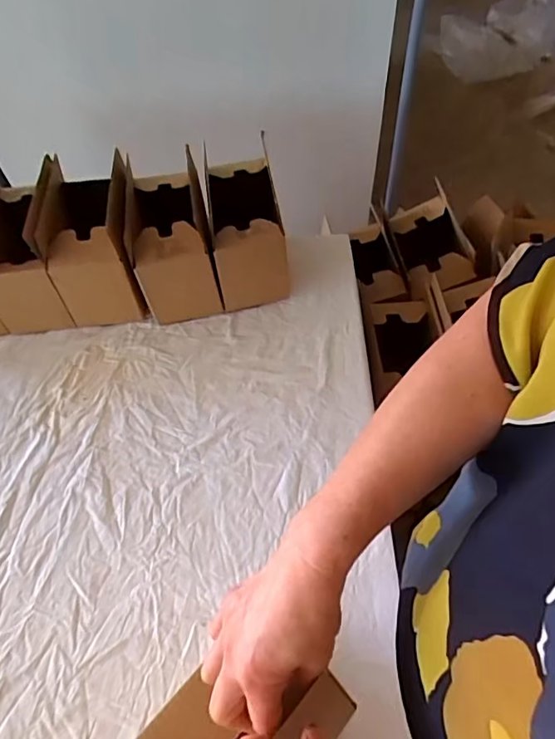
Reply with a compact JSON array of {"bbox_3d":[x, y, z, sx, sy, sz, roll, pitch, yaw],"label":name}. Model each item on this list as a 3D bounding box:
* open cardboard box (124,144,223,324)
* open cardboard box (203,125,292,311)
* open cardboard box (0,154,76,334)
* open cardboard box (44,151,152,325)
[{"bbox_3d":[-0.163,-0.200,0.837,0.112,0.170,0.197,-11,54,-4],"label":"open cardboard box"},{"bbox_3d":[-0.049,-0.217,0.860,0.105,0.140,0.200,-9,54,-3],"label":"open cardboard box"},{"bbox_3d":[-0.390,-0.193,0.849,0.122,0.184,0.203,-7,54,-1],"label":"open cardboard box"},{"bbox_3d":[-0.268,-0.197,0.828,0.123,0.190,0.194,-4,54,1],"label":"open cardboard box"}]

